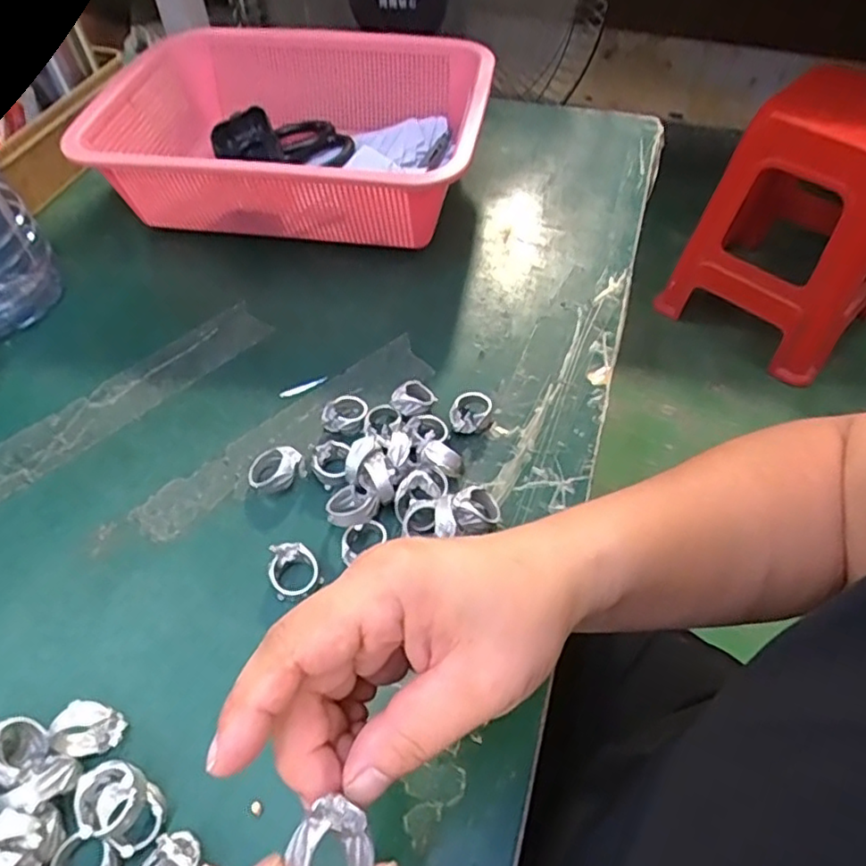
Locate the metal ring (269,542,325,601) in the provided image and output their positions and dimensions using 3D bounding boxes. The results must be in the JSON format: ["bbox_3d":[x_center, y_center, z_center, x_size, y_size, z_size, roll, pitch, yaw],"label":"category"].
[{"bbox_3d":[-0.073,0.072,0.330,0.025,0.013,0.029,-25,56,-16],"label":"metal ring"}]

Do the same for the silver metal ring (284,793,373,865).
[{"bbox_3d":[-0.030,0.122,0.183,0.021,0.020,0.027,22,56,17],"label":"silver metal ring"}]

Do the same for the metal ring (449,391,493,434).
[{"bbox_3d":[0.023,-0.012,0.390,0.024,0.015,0.026,-1,53,1],"label":"metal ring"}]

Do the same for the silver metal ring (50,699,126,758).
[{"bbox_3d":[-0.152,0.133,0.282,0.025,0.022,0.021,11,54,10],"label":"silver metal ring"}]

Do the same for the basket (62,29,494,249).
[{"bbox_3d":[-0.107,-0.242,0.526,0.295,0.091,0.206,7,53,7],"label":"basket"}]

